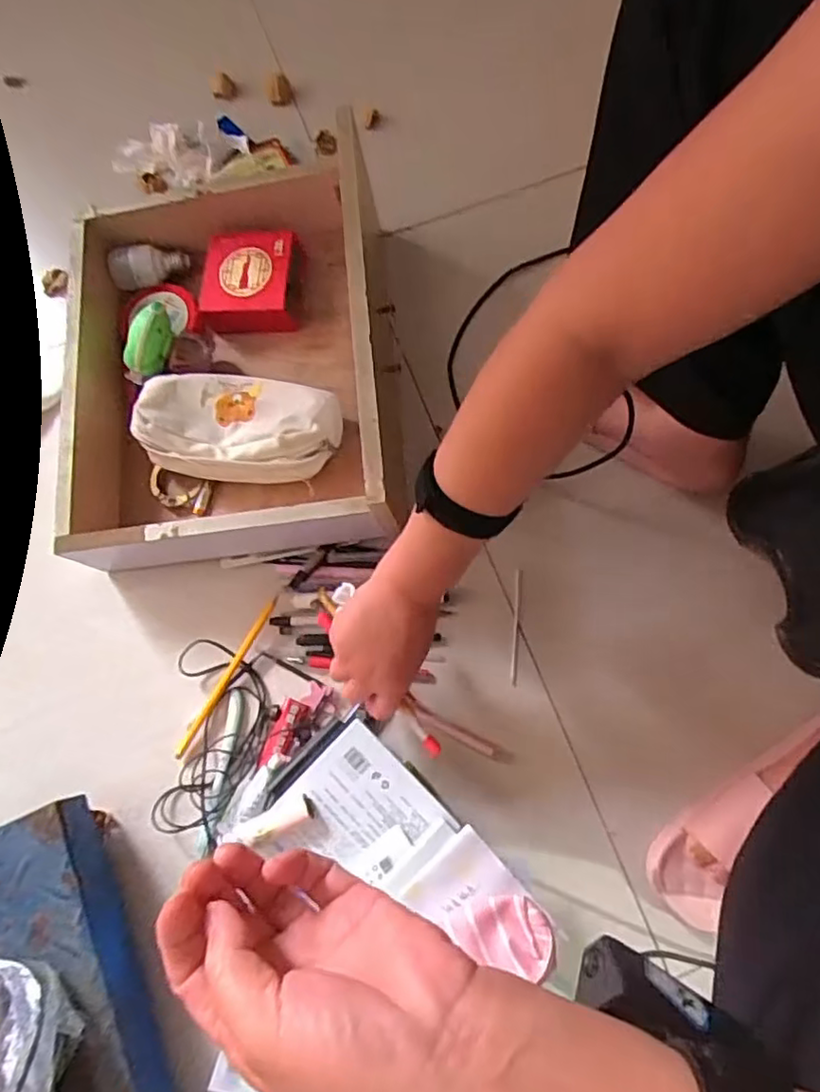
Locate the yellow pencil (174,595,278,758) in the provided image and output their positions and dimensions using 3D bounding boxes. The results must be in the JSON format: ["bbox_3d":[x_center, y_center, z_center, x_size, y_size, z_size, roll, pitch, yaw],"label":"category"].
[{"bbox_3d":[-0.173,0.123,0.595,0.009,0.010,0.166,29,77,9],"label":"yellow pencil"}]

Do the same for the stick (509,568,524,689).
[{"bbox_3d":[0.104,0.078,0.614,0.006,0.004,0.114,6,75,4],"label":"stick"}]

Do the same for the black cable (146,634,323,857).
[{"bbox_3d":[-0.182,0.169,0.578,0.117,0.021,0.172,29,77,10],"label":"black cable"}]

